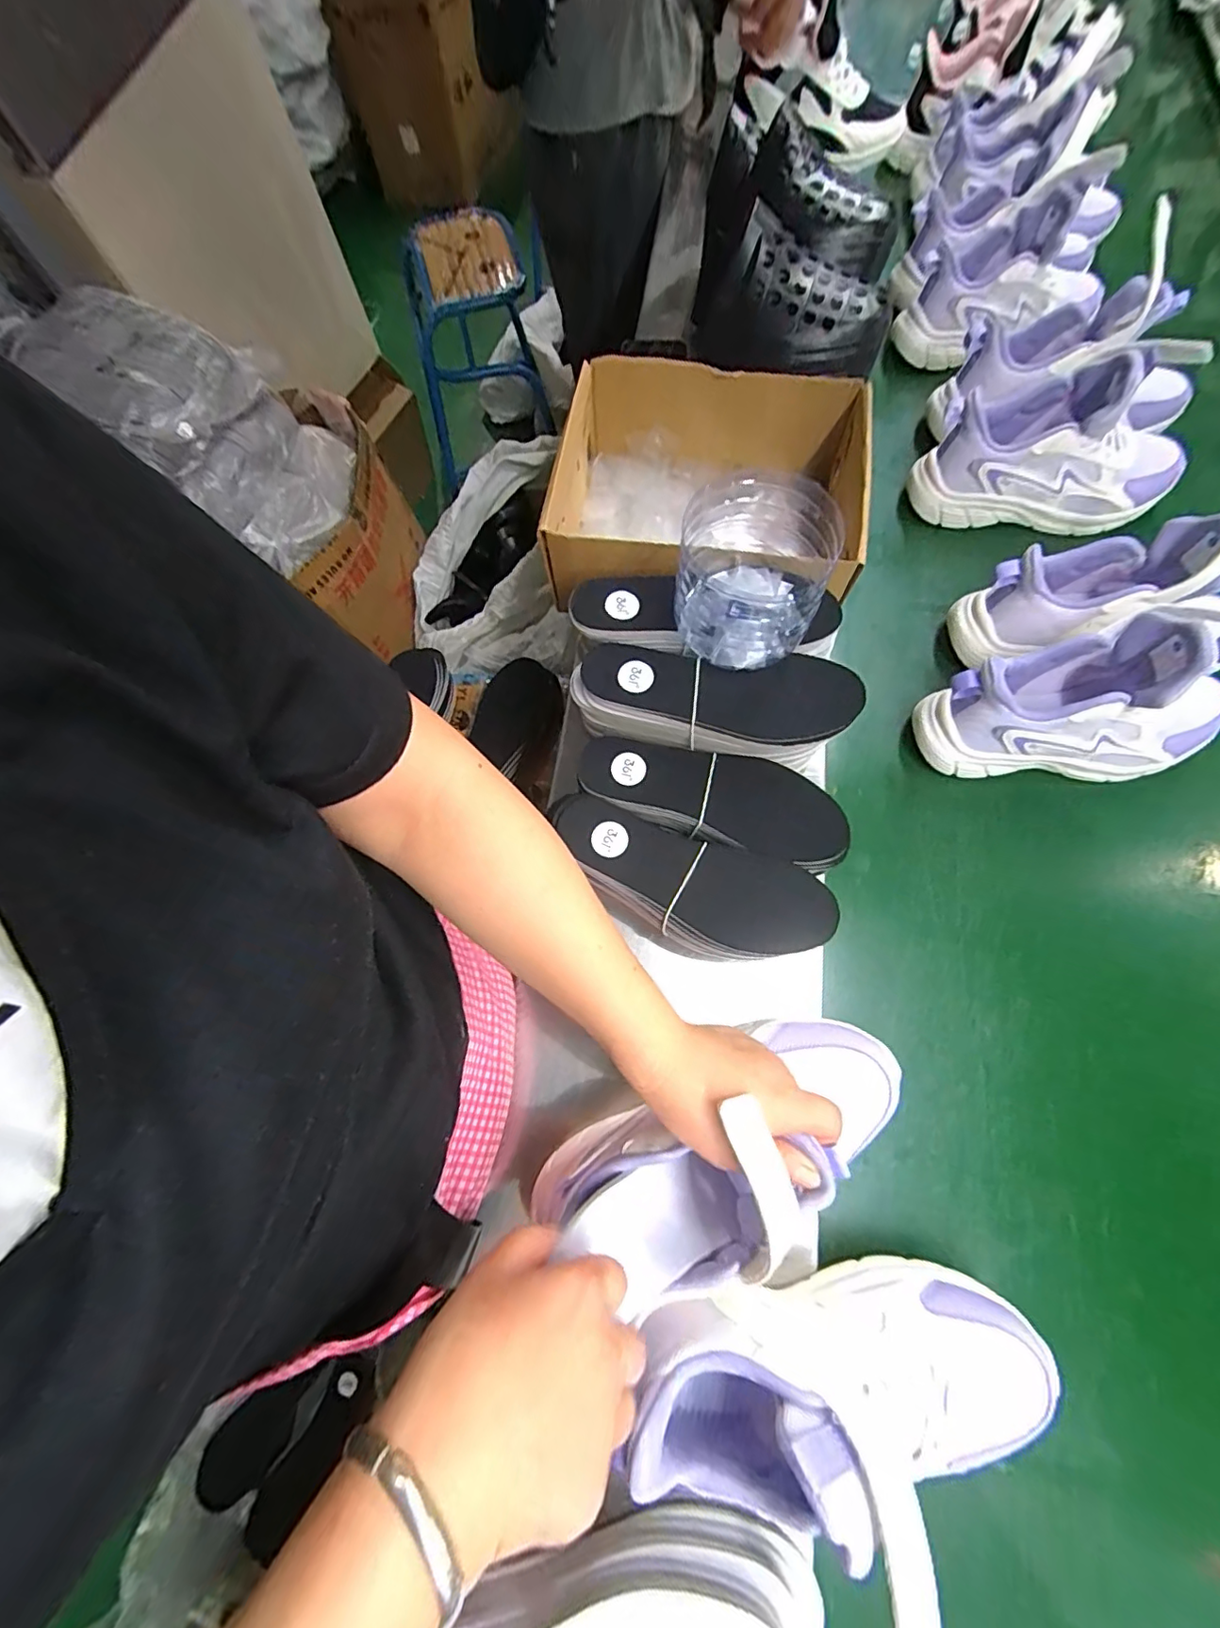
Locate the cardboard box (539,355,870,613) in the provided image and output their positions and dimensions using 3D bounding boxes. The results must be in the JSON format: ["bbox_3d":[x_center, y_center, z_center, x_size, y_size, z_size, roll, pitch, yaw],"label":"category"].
[{"bbox_3d":[0.089,-0.296,0.523,0.267,0.091,0.241,9,72,6],"label":"cardboard box"}]

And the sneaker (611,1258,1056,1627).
[{"bbox_3d":[0.127,0.333,0.297,0.243,0.117,0.111,1,71,-12],"label":"sneaker"}]

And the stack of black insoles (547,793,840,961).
[{"bbox_3d":[0.054,0.058,0.421,0.210,0.051,0.081,19,73,9],"label":"stack of black insoles"}]

